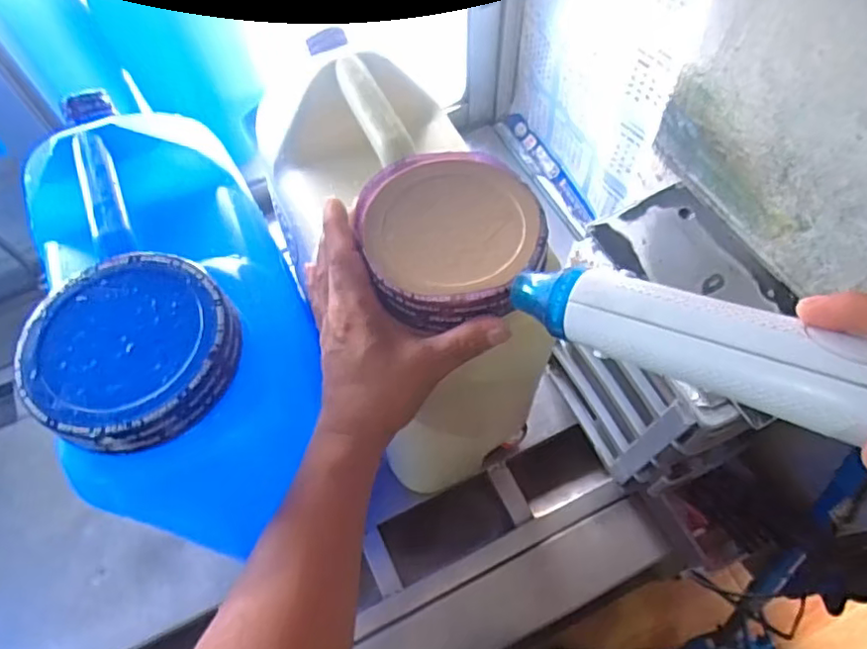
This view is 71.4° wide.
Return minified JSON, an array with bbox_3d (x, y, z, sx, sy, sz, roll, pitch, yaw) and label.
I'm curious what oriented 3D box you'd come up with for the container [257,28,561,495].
[{"bbox_3d":[-0.032,-0.048,0.584,0.161,0.370,0.309,-24,64,-10],"label":"container"}]

